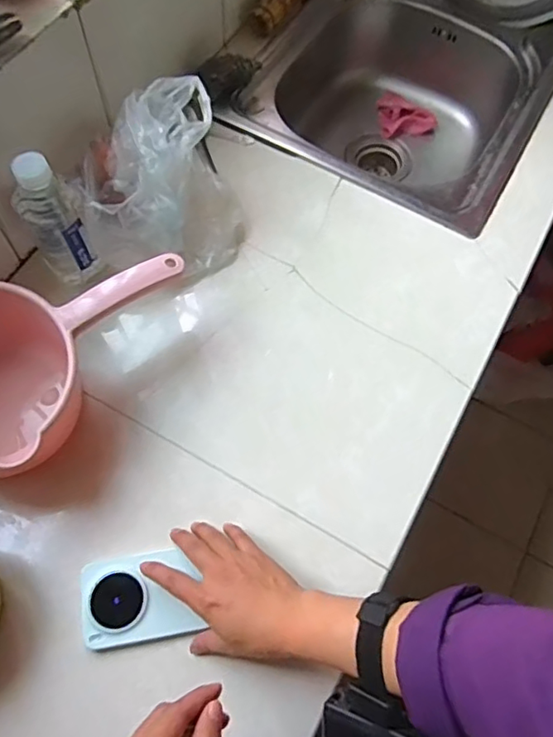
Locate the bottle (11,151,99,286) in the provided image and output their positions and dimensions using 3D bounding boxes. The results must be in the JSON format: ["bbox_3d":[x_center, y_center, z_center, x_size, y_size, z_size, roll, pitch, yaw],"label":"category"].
[{"bbox_3d":[-0.214,-0.142,0.555,0.054,0.148,0.050,1,66,-3],"label":"bottle"}]

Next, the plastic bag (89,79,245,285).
[{"bbox_3d":[-0.114,-0.203,0.596,0.150,0.130,0.180,-1,66,-4],"label":"plastic bag"}]

